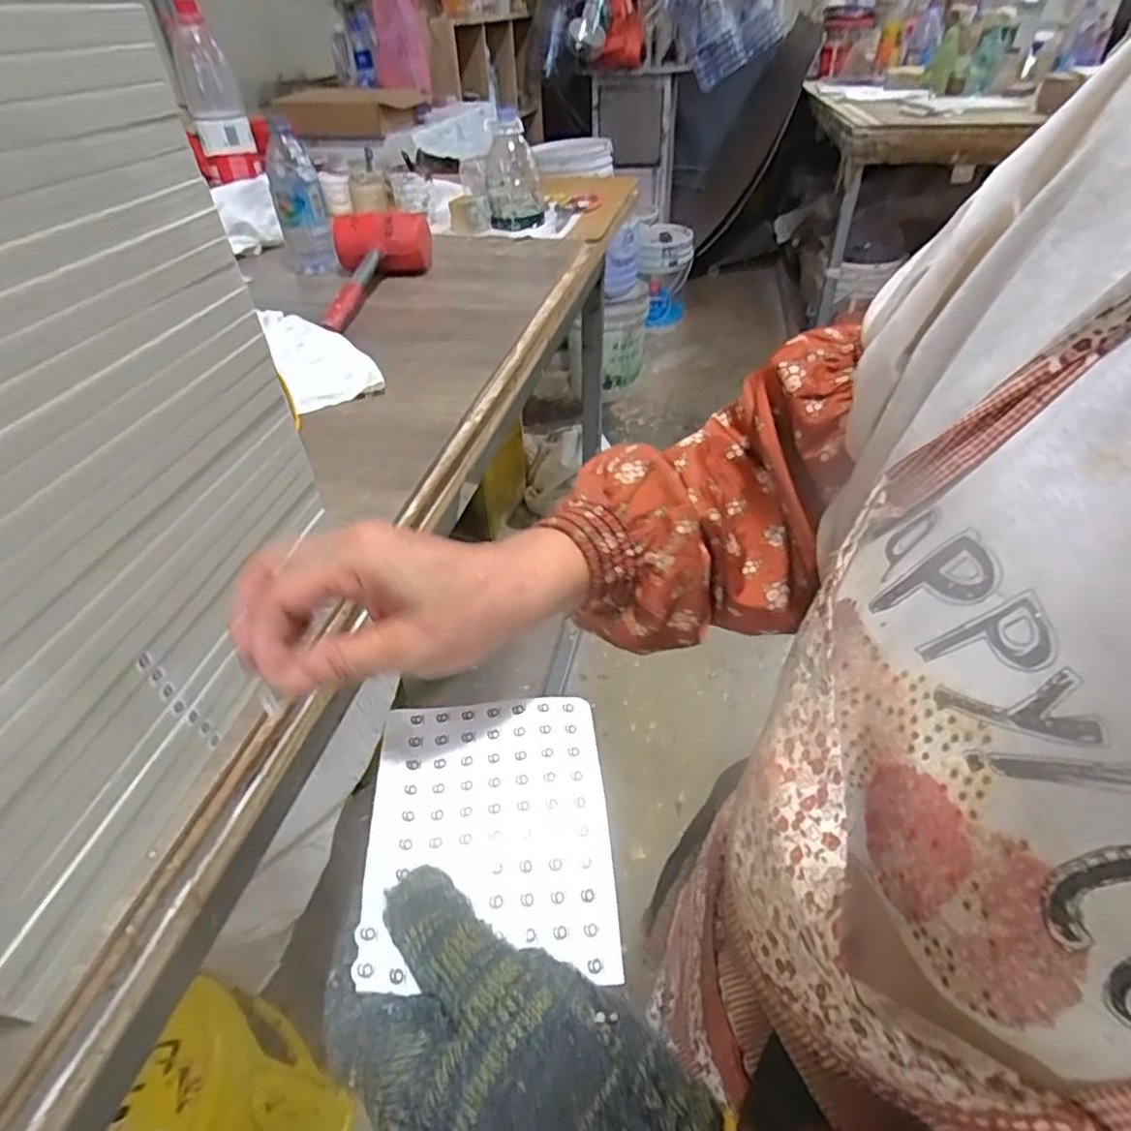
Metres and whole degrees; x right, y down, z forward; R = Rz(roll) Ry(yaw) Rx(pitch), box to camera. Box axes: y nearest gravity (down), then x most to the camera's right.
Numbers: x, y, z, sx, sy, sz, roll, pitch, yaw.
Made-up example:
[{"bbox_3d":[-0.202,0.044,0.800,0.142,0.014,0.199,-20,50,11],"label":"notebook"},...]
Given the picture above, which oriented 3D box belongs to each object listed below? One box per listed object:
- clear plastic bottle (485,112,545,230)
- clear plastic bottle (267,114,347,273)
[{"bbox_3d":[-0.088,-0.661,1.086,0.097,0.144,0.106,-5,41,-2],"label":"clear plastic bottle"},{"bbox_3d":[-0.378,-0.512,0.916,0.072,0.171,0.073,-13,42,-12],"label":"clear plastic bottle"}]

